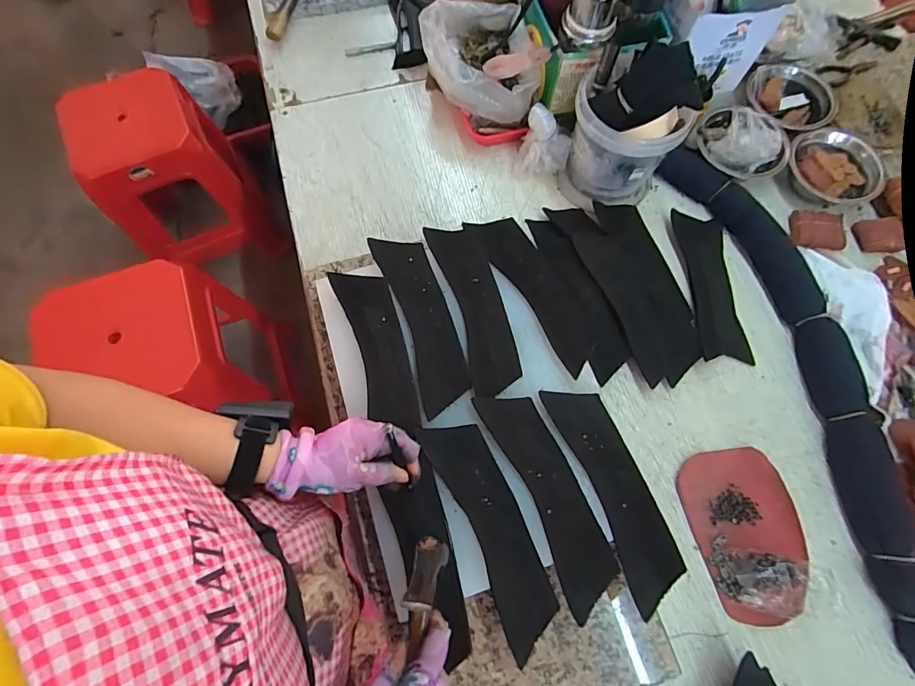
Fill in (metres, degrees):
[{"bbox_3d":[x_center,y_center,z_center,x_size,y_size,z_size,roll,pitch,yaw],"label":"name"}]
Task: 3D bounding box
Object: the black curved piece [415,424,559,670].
[{"bbox_3d":[0.036,0.193,0.459,0.064,0.009,0.232,-26,74,-2],"label":"black curved piece"}]

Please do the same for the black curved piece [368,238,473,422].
[{"bbox_3d":[-0.043,-0.030,0.535,0.066,0.011,0.230,-17,75,-12],"label":"black curved piece"}]

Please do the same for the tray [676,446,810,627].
[{"bbox_3d":[0.353,0.225,0.518,0.127,0.030,0.187,-10,71,-4],"label":"tray"}]

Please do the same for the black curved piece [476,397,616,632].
[{"bbox_3d":[0.098,0.160,0.470,0.064,0.010,0.232,-23,72,-9],"label":"black curved piece"}]

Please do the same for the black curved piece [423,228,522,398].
[{"bbox_3d":[0.022,-0.047,0.548,0.068,0.009,0.230,-14,71,-5],"label":"black curved piece"}]

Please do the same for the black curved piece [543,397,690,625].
[{"bbox_3d":[0.172,0.158,0.475,0.063,0.010,0.234,-23,74,0],"label":"black curved piece"}]

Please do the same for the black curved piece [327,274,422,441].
[{"bbox_3d":[-0.094,0.008,0.519,0.062,0.013,0.210,-17,74,-10],"label":"black curved piece"}]

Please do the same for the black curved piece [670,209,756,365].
[{"bbox_3d":[0.375,-0.087,0.638,0.075,0.015,0.233,0,73,-6],"label":"black curved piece"}]

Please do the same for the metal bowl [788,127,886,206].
[{"bbox_3d":[0.610,-0.287,0.693,0.138,0.038,0.138,0,70,-1],"label":"metal bowl"}]

